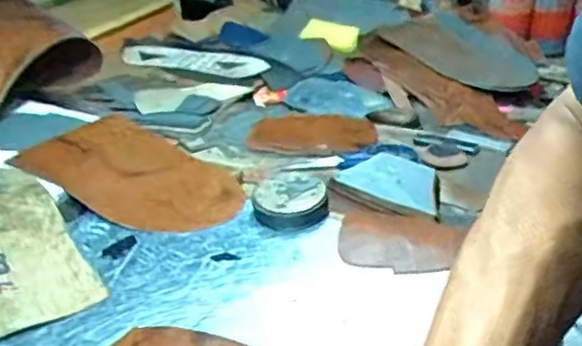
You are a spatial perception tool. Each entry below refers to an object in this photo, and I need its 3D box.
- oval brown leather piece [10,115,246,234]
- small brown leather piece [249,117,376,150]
[{"bbox_3d":[-0.173,-0.005,0.757,0.270,0.028,0.164,17,34,31],"label":"oval brown leather piece"},{"bbox_3d":[0.030,-0.057,0.888,0.166,0.011,0.112,4,27,2],"label":"small brown leather piece"}]

